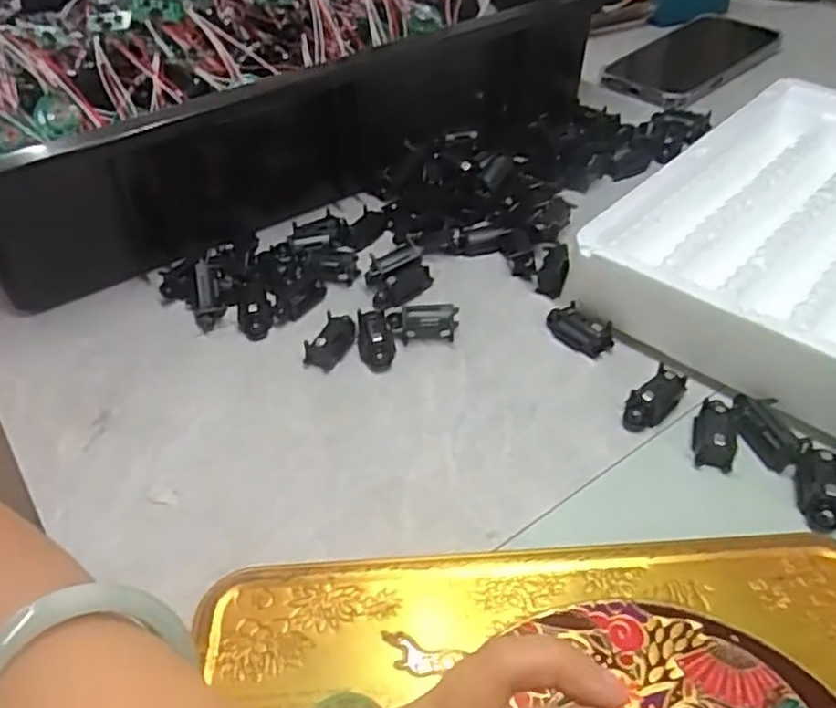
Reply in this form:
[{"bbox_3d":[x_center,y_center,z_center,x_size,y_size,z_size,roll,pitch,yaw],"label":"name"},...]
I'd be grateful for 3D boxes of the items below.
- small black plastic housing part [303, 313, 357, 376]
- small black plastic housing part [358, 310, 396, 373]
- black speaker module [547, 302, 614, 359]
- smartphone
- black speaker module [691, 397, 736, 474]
[{"bbox_3d":[-0.044,-0.006,0.362,0.016,0.011,0.033,15,46,18],"label":"small black plastic housing part"},{"bbox_3d":[-0.022,-0.008,0.360,0.017,0.010,0.036,-11,57,-5],"label":"small black plastic housing part"},{"bbox_3d":[0.081,-0.013,0.362,0.014,0.011,0.036,-30,50,-26],"label":"black speaker module"},{"bbox_3d":[0.223,-0.244,0.585,0.169,0.007,0.081,-35,52,-30],"label":"smartphone"},{"bbox_3d":[0.128,0.032,0.310,0.016,0.012,0.036,9,45,12],"label":"black speaker module"}]

